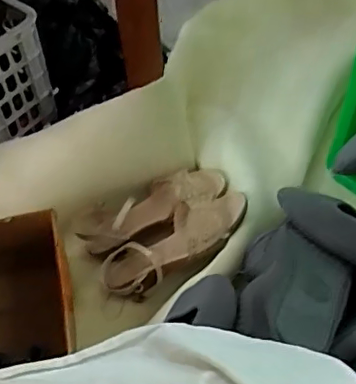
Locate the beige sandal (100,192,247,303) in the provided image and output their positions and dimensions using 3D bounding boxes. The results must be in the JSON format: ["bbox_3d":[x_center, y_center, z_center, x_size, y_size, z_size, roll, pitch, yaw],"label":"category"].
[{"bbox_3d":[-0.006,0.079,0.849,0.243,0.055,0.095,-32,55,11],"label":"beige sandal"}]

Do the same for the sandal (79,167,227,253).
[{"bbox_3d":[-0.036,0.031,0.920,0.246,0.070,0.083,-25,42,0],"label":"sandal"}]

